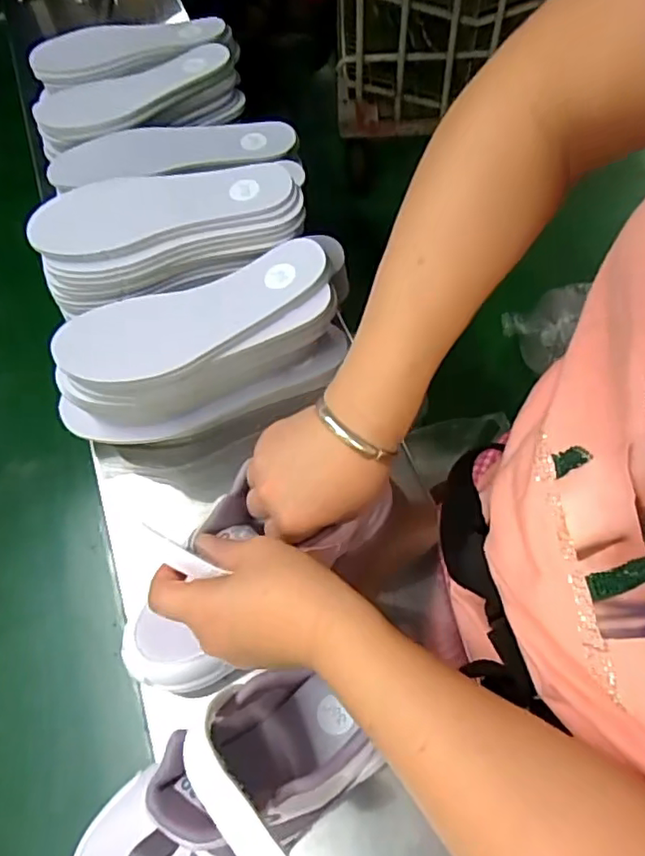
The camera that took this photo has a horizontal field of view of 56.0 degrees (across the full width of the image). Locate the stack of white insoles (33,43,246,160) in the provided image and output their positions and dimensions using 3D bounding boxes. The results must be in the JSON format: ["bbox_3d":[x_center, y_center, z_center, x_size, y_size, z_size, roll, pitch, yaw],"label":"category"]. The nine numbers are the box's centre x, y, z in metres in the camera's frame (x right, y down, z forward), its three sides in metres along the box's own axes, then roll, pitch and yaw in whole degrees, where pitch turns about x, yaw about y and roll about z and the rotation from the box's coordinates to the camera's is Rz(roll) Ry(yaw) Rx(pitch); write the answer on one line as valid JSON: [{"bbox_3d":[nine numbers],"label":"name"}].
[{"bbox_3d":[-0.193,-0.353,0.662,0.231,0.043,0.085,-24,64,-13],"label":"stack of white insoles"}]

